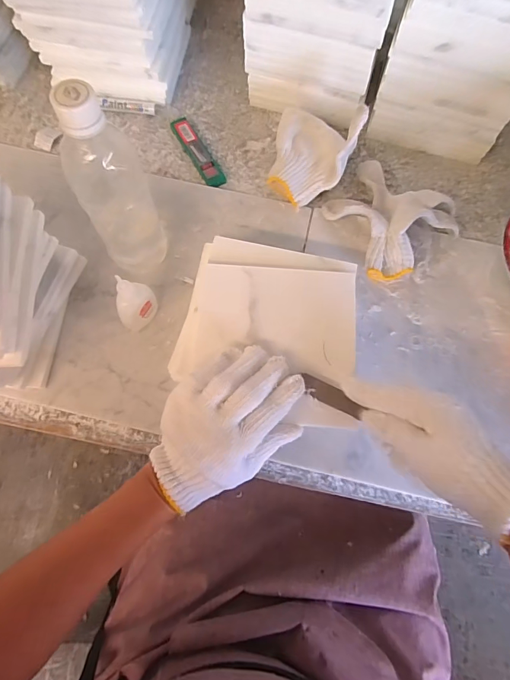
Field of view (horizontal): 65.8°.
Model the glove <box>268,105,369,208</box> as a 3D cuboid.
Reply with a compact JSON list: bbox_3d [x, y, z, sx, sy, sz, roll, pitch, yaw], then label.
[{"bbox_3d":[0.065,-0.219,0.455,0.097,0.097,0.113,18,74,6],"label":"glove"}]

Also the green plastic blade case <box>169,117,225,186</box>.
[{"bbox_3d":[-0.075,-0.245,0.515,0.024,0.013,0.113,-29,75,-7],"label":"green plastic blade case"}]

